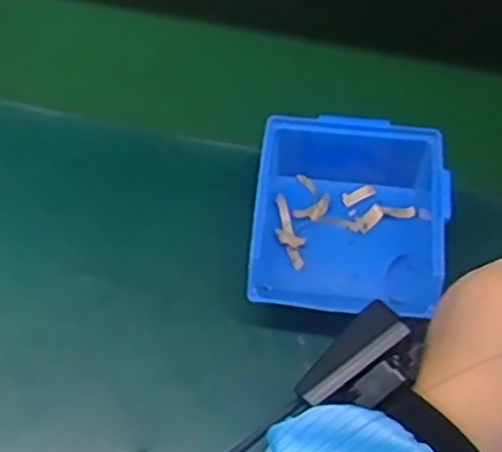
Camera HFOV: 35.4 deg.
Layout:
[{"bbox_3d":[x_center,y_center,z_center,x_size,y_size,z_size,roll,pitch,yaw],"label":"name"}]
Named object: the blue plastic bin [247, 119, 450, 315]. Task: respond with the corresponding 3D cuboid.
[{"bbox_3d":[0.065,-0.005,0.541,0.125,0.070,0.138,5,55,3],"label":"blue plastic bin"}]

